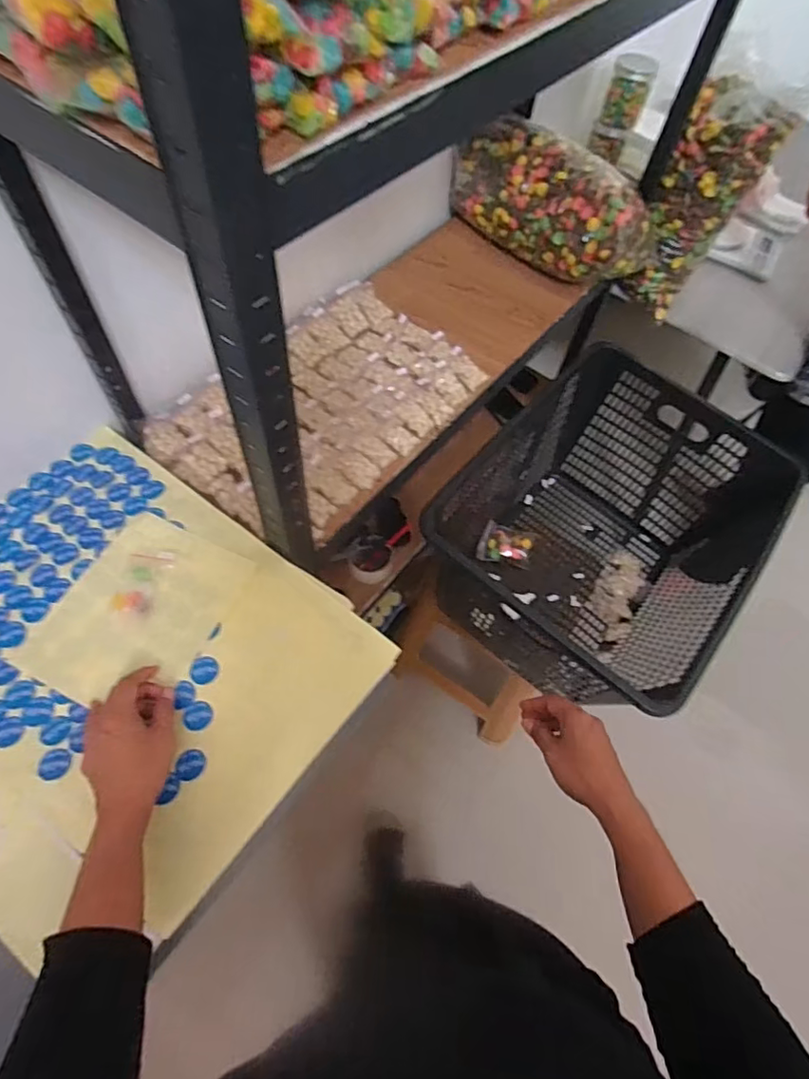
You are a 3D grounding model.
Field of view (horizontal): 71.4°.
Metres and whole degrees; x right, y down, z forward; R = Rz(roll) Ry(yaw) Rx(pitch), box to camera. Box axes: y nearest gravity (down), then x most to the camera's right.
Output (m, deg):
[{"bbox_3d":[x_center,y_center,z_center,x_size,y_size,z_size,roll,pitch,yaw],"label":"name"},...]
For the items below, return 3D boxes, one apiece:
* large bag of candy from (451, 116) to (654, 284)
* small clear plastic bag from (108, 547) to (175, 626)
[{"bbox_3d":[0.235,-0.554,0.928,0.317,0.139,0.134,41,65,17],"label":"large bag of candy"},{"bbox_3d":[-0.285,0.051,0.609,0.051,0.008,0.090,3,59,-1],"label":"small clear plastic bag"}]

